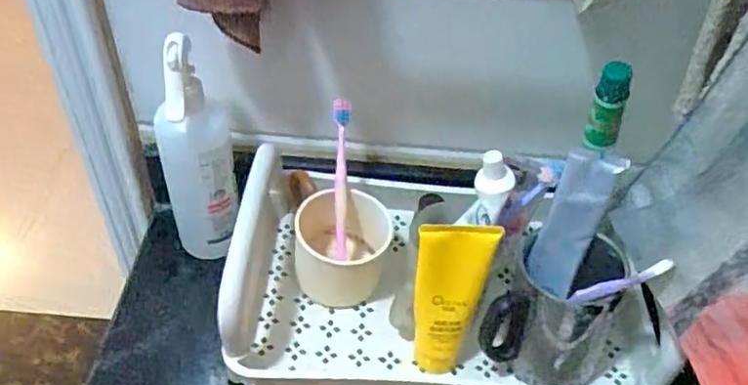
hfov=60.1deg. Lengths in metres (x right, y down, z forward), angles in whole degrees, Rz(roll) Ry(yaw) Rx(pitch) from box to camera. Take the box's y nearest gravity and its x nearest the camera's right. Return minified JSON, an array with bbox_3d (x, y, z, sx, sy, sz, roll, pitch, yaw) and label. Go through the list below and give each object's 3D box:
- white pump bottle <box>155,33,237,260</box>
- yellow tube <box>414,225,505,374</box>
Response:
[{"bbox_3d":[-0.162,-0.034,0.588,0.064,0.220,0.051,-12,48,-14],"label":"white pump bottle"},{"bbox_3d":[0.058,0.086,0.514,0.054,0.143,0.048,13,47,10],"label":"yellow tube"}]

